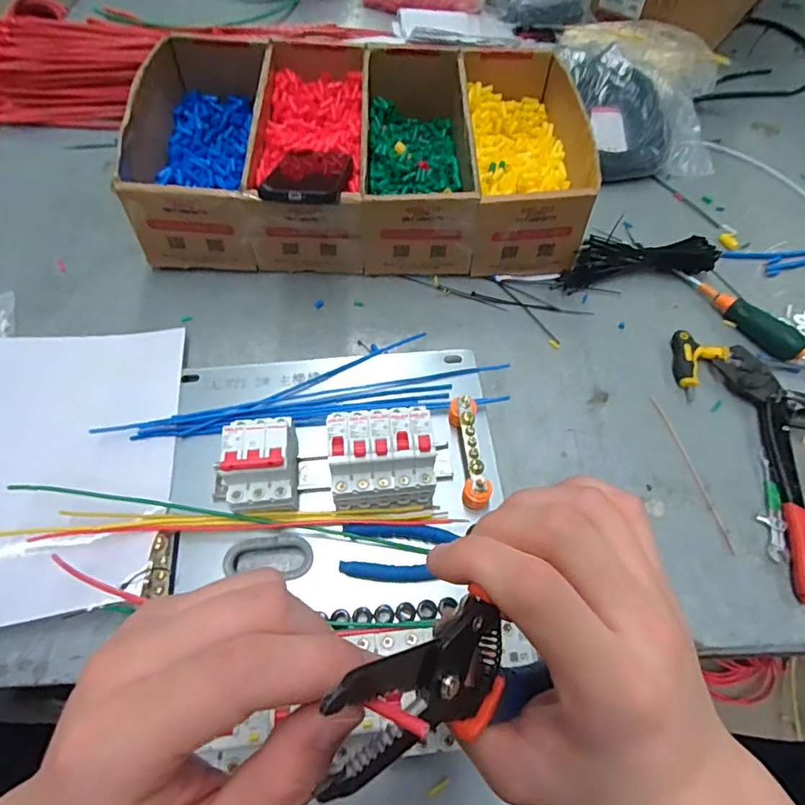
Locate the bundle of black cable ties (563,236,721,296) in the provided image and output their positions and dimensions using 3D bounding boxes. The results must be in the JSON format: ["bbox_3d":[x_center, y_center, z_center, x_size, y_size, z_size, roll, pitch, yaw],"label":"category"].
[{"bbox_3d":[0.291,-0.175,0.643,0.197,0.041,0.046,-10,59,-9],"label":"bundle of black cable ties"}]

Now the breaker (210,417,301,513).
[{"bbox_3d":[-0.124,0.053,0.448,0.062,0.072,0.079,0,58,-3],"label":"breaker"}]

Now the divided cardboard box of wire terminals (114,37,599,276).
[{"bbox_3d":[-0.051,-0.316,0.661,0.520,0.121,0.324,1,58,-2],"label":"divided cardboard box of wire terminals"}]

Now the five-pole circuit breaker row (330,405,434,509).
[{"bbox_3d":[-0.019,0.048,0.458,0.090,0.070,0.079,-1,58,-3],"label":"five-pole circuit breaker row"}]

